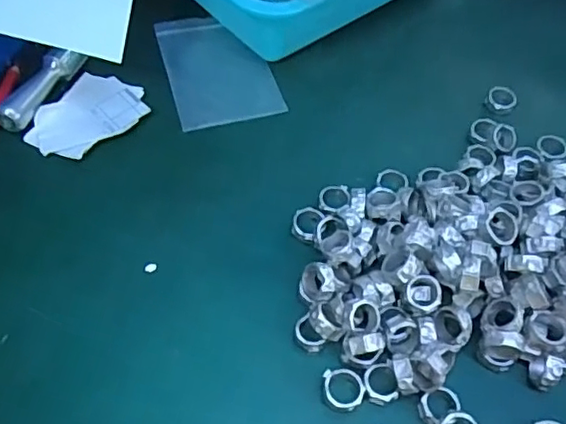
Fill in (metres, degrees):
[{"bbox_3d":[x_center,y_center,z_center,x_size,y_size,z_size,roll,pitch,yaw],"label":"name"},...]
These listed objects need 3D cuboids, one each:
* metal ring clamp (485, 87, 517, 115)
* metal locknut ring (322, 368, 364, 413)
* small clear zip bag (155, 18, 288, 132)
[{"bbox_3d":[0.169,-0.087,0.455,0.022,0.005,0.025,22,57,13],"label":"metal ring clamp"},{"bbox_3d":[0.033,0.096,0.318,0.022,0.004,0.023,1,55,-2],"label":"metal locknut ring"},{"bbox_3d":[-0.051,-0.116,0.468,0.078,0.005,0.123,-13,57,-11],"label":"small clear zip bag"}]

